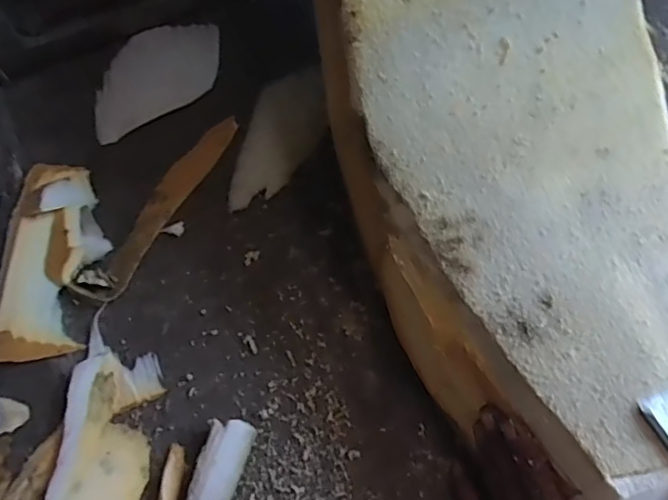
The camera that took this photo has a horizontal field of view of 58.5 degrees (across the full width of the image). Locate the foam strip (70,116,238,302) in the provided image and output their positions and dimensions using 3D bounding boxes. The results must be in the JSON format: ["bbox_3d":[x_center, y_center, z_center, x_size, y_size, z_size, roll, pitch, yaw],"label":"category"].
[{"bbox_3d":[-0.173,-0.045,0.601,0.042,0.020,0.225,30,71,10],"label":"foam strip"}]

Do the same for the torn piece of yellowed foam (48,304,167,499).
[{"bbox_3d":[-0.202,0.188,0.494,0.076,0.026,0.243,7,69,1],"label":"torn piece of yellowed foam"}]

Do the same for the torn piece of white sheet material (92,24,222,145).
[{"bbox_3d":[-0.200,-0.196,0.661,0.158,0.023,0.104,-28,72,-12],"label":"torn piece of white sheet material"}]

